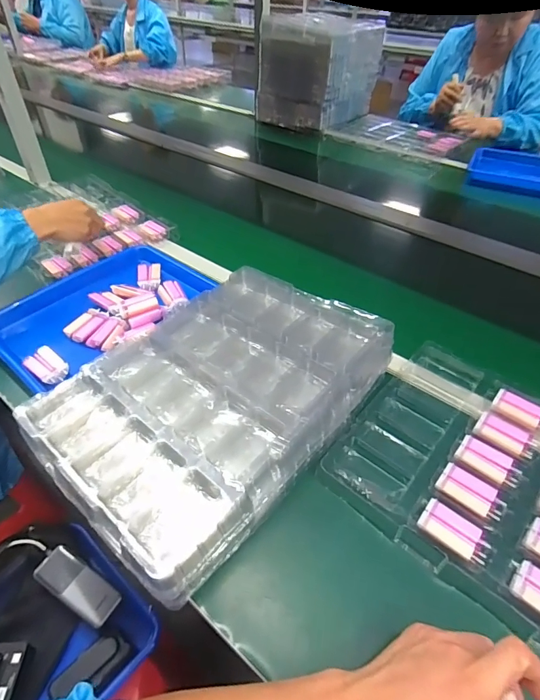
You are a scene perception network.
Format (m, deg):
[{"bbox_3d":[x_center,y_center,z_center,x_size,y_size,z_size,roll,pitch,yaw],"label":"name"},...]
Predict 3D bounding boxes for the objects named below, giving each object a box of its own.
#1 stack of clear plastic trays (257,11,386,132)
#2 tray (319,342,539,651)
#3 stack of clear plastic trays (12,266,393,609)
[{"bbox_3d":[0.190,-1.065,1.557,0.298,0.317,0.433,28,50,25],"label":"stack of clear plastic trays"},{"bbox_3d":[0.297,0.163,0.464,0.401,0.033,0.283,32,52,28],"label":"tray"},{"bbox_3d":[-0.068,0.044,0.528,0.306,0.064,0.414,32,51,27],"label":"stack of clear plastic trays"}]

